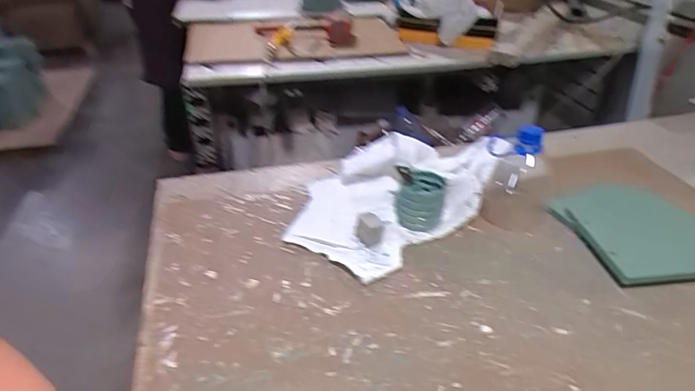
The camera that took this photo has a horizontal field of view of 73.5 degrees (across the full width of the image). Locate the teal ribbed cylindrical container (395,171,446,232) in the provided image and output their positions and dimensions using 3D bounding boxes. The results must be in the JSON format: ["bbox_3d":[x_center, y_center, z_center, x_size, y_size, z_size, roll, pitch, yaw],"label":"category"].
[{"bbox_3d":[0.104,0.007,0.667,0.066,0.066,0.066,0,35,0],"label":"teal ribbed cylindrical container"}]

